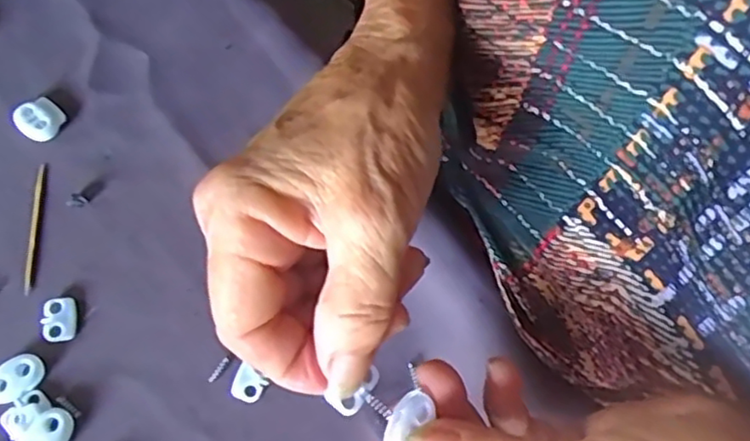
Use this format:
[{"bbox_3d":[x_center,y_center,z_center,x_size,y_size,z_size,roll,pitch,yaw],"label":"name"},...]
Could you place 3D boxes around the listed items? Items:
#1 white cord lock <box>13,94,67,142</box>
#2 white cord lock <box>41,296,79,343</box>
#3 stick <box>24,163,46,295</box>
[{"bbox_3d":[-0.158,-0.048,0.305,0.020,0.006,0.020,40,72,14],"label":"white cord lock"},{"bbox_3d":[-0.133,0.041,0.272,0.014,0.004,0.019,-8,68,-5],"label":"white cord lock"},{"bbox_3d":[-0.152,0.003,0.288,0.004,0.004,0.060,-2,67,-3],"label":"stick"}]

